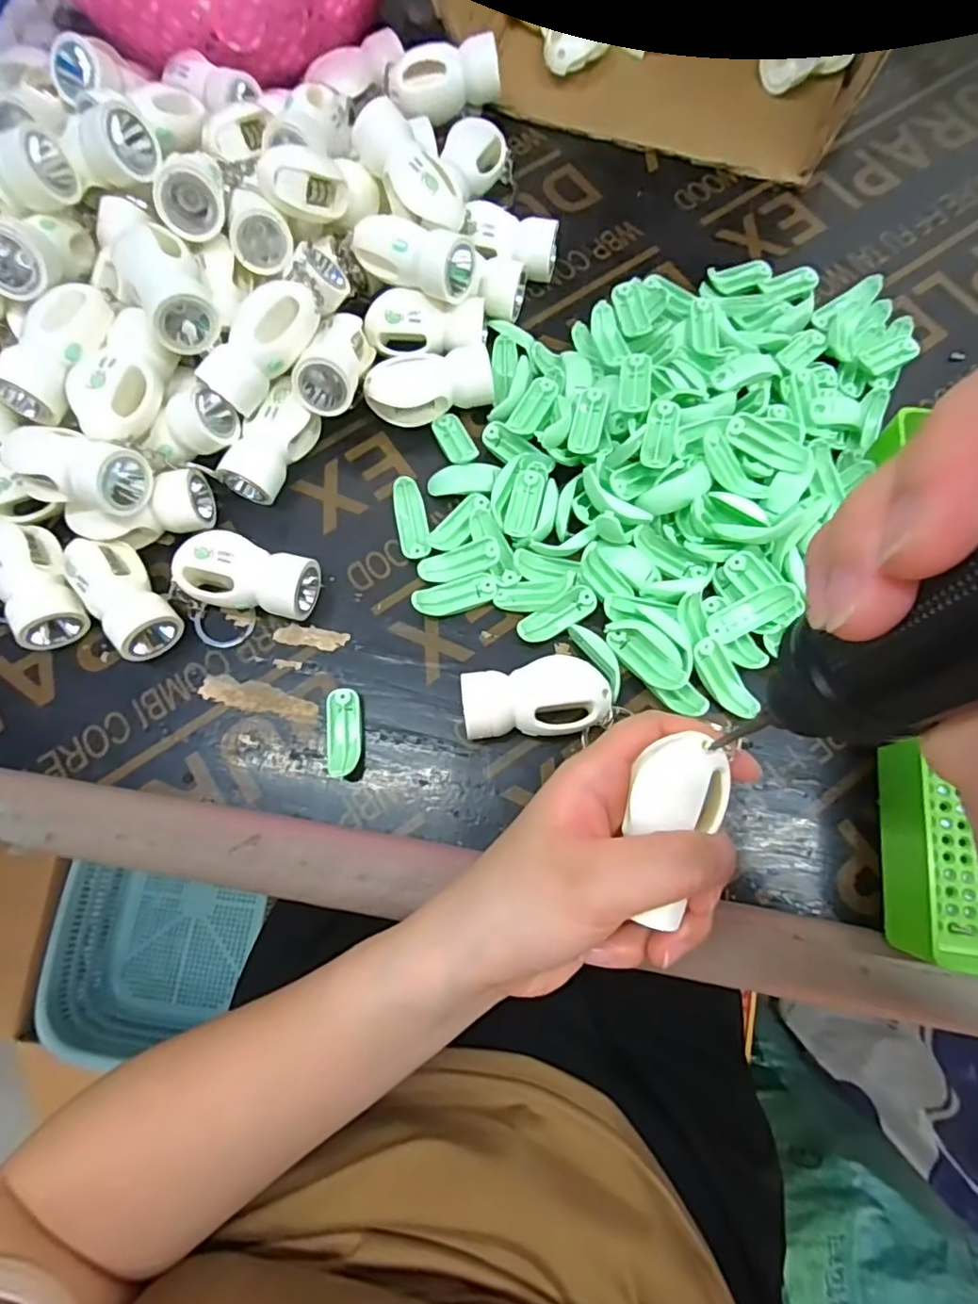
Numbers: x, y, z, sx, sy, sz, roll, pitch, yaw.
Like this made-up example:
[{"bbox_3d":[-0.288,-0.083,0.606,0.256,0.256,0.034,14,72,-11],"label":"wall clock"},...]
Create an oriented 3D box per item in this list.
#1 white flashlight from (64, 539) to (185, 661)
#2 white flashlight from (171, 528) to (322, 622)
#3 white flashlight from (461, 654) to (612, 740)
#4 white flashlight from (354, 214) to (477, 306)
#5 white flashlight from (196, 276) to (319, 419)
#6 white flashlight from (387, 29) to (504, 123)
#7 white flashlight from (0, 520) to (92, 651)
[{"bbox_3d":[-0.175,-0.028,0.285,0.029,0.023,0.062,-36,89,-9],"label":"white flashlight"},{"bbox_3d":[-0.118,-0.037,0.290,0.067,0.024,0.034,15,85,-5],"label":"white flashlight"},{"bbox_3d":[0.021,0.022,0.275,0.064,0.029,0.034,-5,74,-1],"label":"white flashlight"},{"bbox_3d":[-0.038,-0.204,0.310,0.063,0.030,0.029,26,76,8],"label":"white flashlight"},{"bbox_3d":[-0.110,-0.149,0.290,0.028,0.021,0.063,41,95,11],"label":"white flashlight"},{"bbox_3d":[-0.026,-0.339,0.356,0.064,0.024,0.029,-6,74,-1],"label":"white flashlight"},{"bbox_3d":[-0.219,-0.034,0.290,0.029,0.027,0.060,-32,76,-8],"label":"white flashlight"}]

